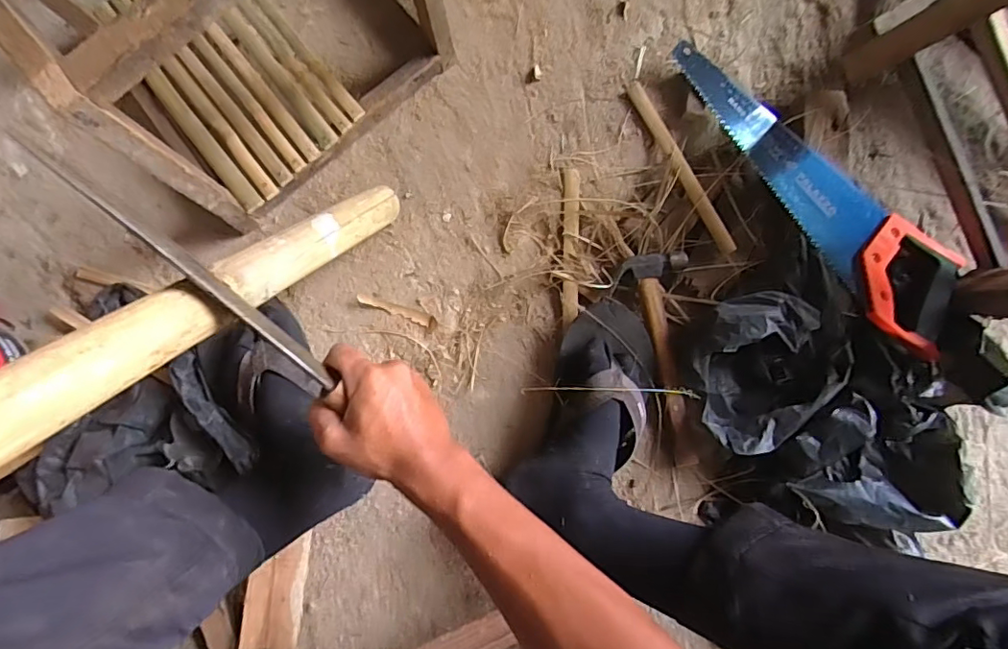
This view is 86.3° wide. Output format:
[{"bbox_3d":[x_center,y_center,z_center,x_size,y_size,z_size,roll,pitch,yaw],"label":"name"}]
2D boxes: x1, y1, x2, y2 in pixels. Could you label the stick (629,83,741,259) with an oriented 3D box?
[{"bbox_3d":[0.206,-0.184,0.626,0.018,0.019,0.226,-29,85,-1],"label":"stick"}]

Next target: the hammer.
[{"bbox_3d":[0.175,0.038,0.612,0.082,0.022,0.239,-4,85,1],"label":"hammer"}]

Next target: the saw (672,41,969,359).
[{"bbox_3d":[0.369,-0.165,0.611,0.129,0.032,0.436,-35,85,-2],"label":"saw"}]

